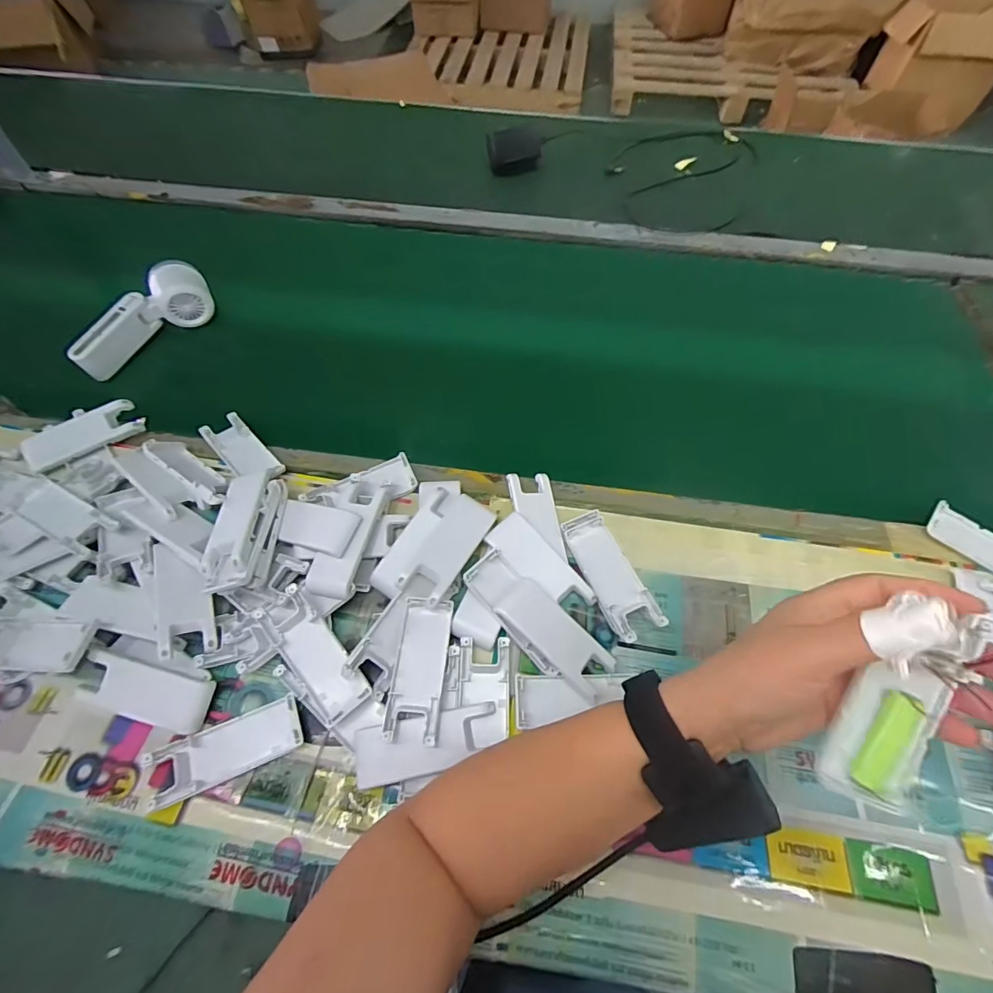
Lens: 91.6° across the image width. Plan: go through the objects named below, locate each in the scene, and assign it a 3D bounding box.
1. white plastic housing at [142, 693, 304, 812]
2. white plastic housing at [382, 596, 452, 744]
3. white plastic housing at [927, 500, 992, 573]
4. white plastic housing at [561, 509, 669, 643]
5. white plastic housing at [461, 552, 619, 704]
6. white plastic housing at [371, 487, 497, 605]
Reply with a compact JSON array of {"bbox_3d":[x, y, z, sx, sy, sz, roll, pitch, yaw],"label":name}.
[{"bbox_3d":[-0.197,0.185,0.355,0.104,0.012,0.039,-21,63,-12],"label":"white plastic housing"},{"bbox_3d":[-0.058,0.129,0.367,0.037,0.019,0.101,4,61,2],"label":"white plastic housing"},{"bbox_3d":[0.446,0.048,0.434,0.042,0.011,0.105,-41,69,-20],"label":"white plastic housing"},{"bbox_3d":[0.096,0.067,0.416,0.042,0.020,0.112,-21,63,-12],"label":"white plastic housing"},{"bbox_3d":[0.034,0.099,0.383,0.130,0.019,0.044,41,68,19],"label":"white plastic housing"},{"bbox_3d":[-0.053,0.037,0.407,0.064,0.016,0.106,28,64,14],"label":"white plastic housing"}]

